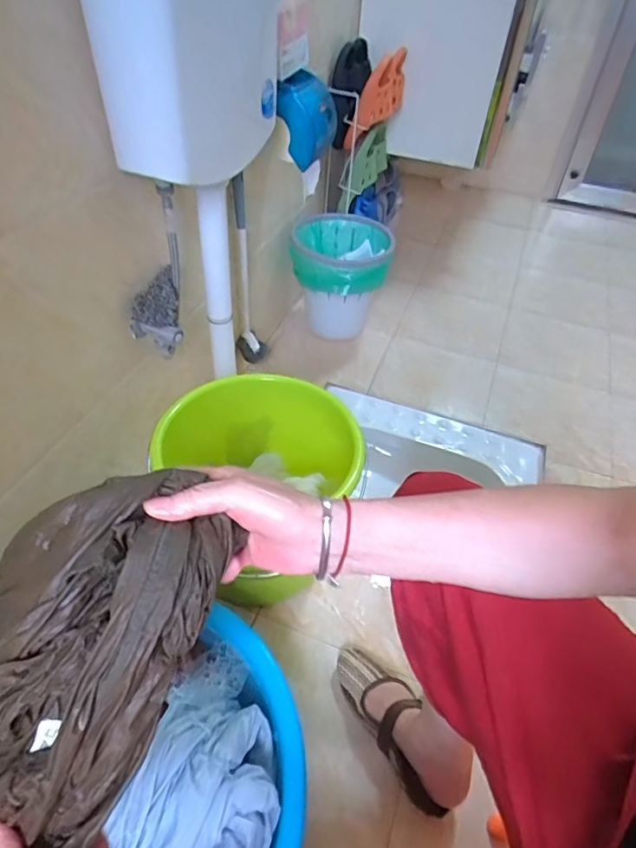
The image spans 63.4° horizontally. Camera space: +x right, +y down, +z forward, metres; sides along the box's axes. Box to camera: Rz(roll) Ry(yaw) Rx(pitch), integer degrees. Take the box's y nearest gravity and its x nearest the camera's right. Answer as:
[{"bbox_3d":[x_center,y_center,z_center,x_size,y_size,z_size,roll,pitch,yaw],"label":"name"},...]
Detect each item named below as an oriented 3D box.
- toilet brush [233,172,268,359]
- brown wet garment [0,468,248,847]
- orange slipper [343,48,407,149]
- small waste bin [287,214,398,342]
[{"bbox_3d":[-0.156,-0.321,1.149,0.070,0.441,0.056,-2,46,-5],"label":"toilet brush"},{"bbox_3d":[-0.159,0.155,0.337,0.133,0.272,0.085,29,3,-19],"label":"brown wet garment"},{"bbox_3d":[0.151,-0.838,1.330,0.133,0.245,0.079,-29,87,-28],"label":"orange slipper"},{"bbox_3d":[0.058,-0.368,1.393,0.249,0.286,0.257,9,46,5],"label":"small waste bin"}]

